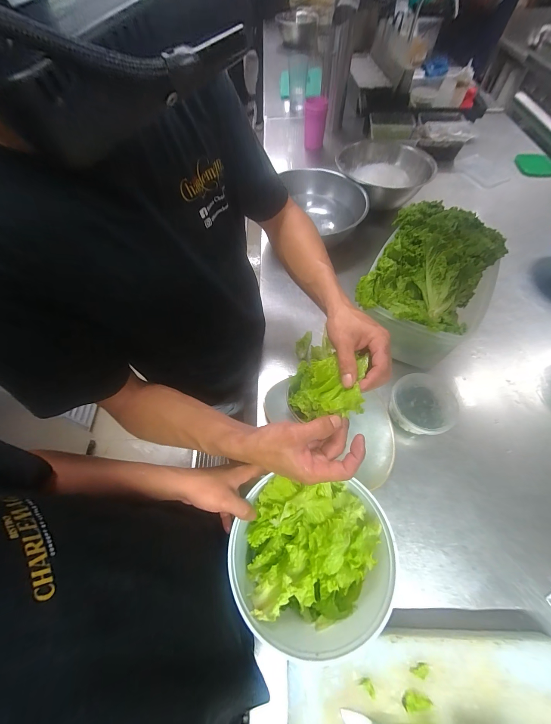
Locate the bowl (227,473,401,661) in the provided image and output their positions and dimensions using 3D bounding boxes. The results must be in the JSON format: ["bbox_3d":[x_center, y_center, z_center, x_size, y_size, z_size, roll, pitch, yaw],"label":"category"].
[{"bbox_3d":[0.051,0.264,0.397,0.205,0.099,0.206,-41,66,-19],"label":"bowl"}]

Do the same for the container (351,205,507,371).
[{"bbox_3d":[0.326,-0.171,0.622,0.235,0.173,0.312,31,66,18],"label":"container"}]

